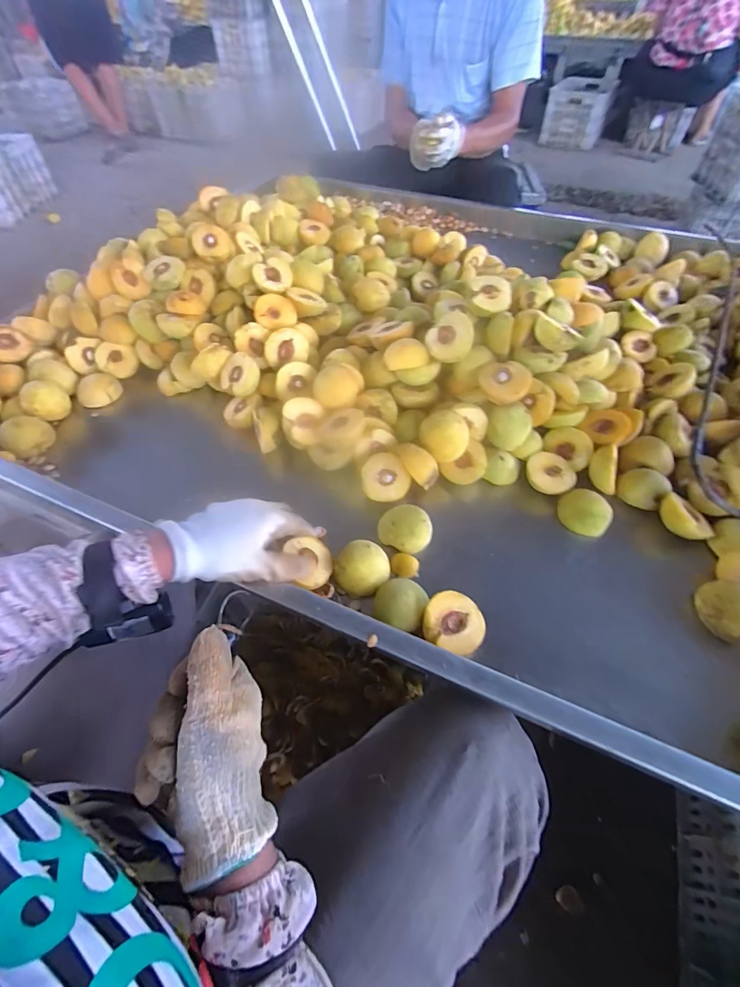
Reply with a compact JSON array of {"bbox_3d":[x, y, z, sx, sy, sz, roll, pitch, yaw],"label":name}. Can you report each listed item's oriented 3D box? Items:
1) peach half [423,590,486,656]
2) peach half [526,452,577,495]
[{"bbox_3d":[0.079,0.131,0.407,0.060,0.030,0.060,24,56,-1],"label":"peach half"},{"bbox_3d":[0.229,-0.023,0.526,0.059,0.027,0.056,-2,63,3],"label":"peach half"}]

